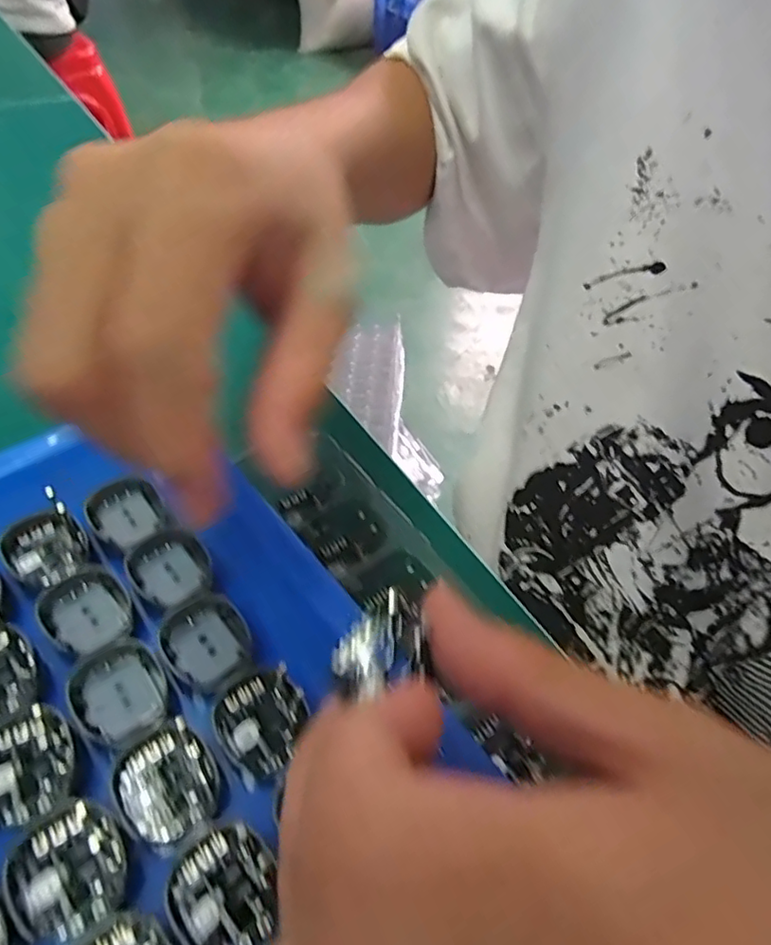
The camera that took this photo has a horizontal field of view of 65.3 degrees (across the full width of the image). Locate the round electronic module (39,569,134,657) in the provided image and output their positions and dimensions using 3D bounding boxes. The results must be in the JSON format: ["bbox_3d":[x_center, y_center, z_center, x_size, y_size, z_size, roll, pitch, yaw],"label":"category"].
[{"bbox_3d":[-0.094,0.043,0.189,0.024,0.004,0.029,-27,58,-25],"label":"round electronic module"}]

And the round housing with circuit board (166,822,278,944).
[{"bbox_3d":[-0.039,0.100,0.144,0.023,0.006,0.026,-6,51,-10],"label":"round housing with circuit board"}]

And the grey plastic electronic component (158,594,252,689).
[{"bbox_3d":[-0.056,0.052,0.186,0.024,0.004,0.027,-29,58,-26],"label":"grey plastic electronic component"}]

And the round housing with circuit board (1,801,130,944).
[{"bbox_3d":[-0.076,0.095,0.143,0.025,0.004,0.027,3,50,-3],"label":"round housing with circuit board"}]

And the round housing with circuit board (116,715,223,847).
[{"bbox_3d":[-0.057,0.082,0.158,0.024,0.004,0.029,-27,57,-24],"label":"round housing with circuit board"}]

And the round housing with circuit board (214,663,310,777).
[{"bbox_3d":[-0.034,0.070,0.170,0.025,0.005,0.026,3,50,-3],"label":"round housing with circuit board"}]

